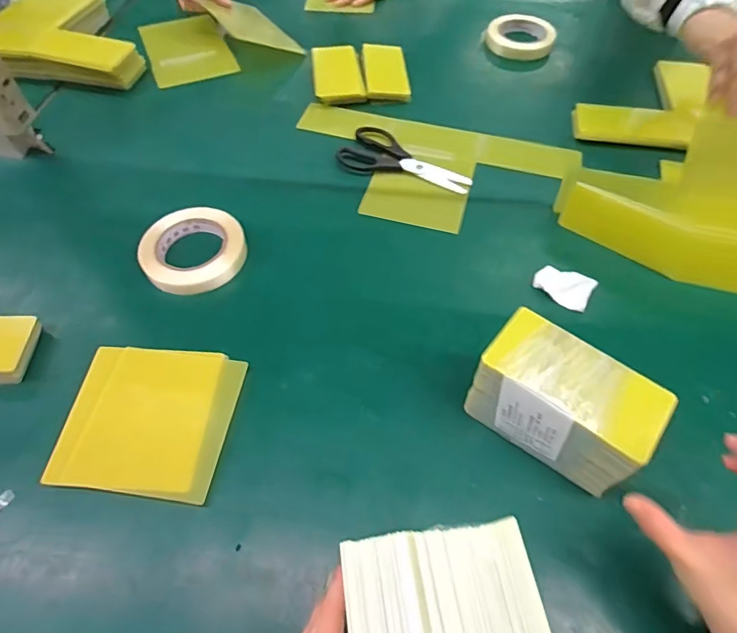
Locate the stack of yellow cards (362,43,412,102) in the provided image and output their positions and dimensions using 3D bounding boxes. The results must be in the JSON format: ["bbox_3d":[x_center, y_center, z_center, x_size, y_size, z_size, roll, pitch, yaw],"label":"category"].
[{"bbox_3d":[0.028,-0.403,0.775,0.072,0.011,0.120,0,66,-8],"label":"stack of yellow cards"}]

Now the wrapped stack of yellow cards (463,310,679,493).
[{"bbox_3d":[0.166,0.080,0.418,0.138,0.108,0.070,35,63,21],"label":"wrapped stack of yellow cards"}]

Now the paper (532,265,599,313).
[{"bbox_3d":[0.225,-0.035,0.545,0.064,0.030,0.037,34,63,21],"label":"paper"}]

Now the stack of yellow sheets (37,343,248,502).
[{"bbox_3d":[-0.211,0.097,0.457,0.154,0.006,0.143,6,57,3],"label":"stack of yellow sheets"}]

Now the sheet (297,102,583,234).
[{"bbox_3d":[0.078,-0.208,0.671,0.401,0.011,0.203,14,61,9],"label":"sheet"}]

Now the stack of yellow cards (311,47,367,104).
[{"bbox_3d":[-0.052,-0.396,0.770,0.079,0.026,0.131,-8,57,-5],"label":"stack of yellow cards"}]

